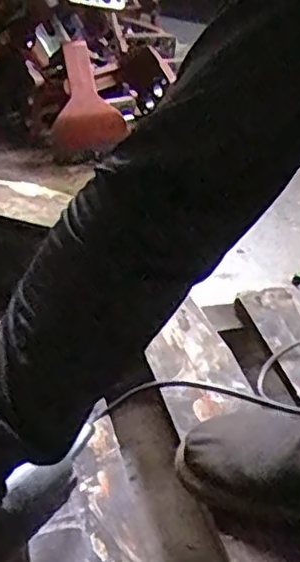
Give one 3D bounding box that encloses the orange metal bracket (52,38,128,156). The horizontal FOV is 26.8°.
[{"bbox_3d":[-0.092,-0.263,0.905,0.103,0.159,0.054,5,-11,-35],"label":"orange metal bracket"}]

